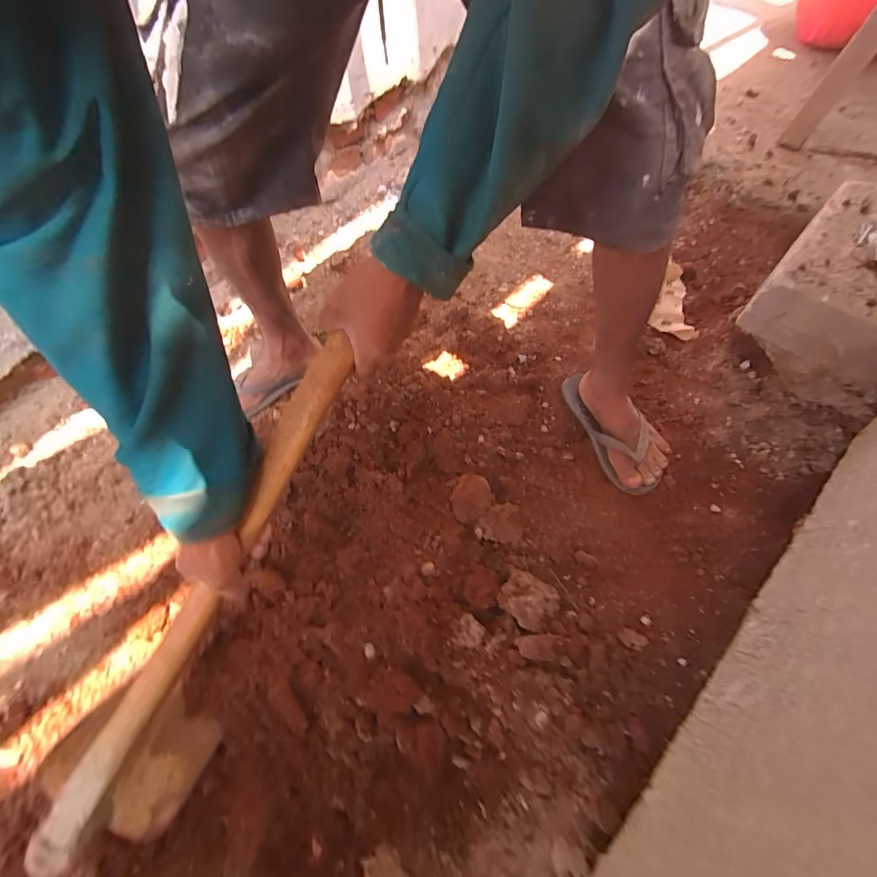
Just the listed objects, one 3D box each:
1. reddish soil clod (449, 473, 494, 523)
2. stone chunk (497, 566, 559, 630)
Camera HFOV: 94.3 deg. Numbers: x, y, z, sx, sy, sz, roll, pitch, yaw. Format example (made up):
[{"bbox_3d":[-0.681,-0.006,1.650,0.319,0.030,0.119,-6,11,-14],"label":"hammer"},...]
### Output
[{"bbox_3d":[0.049,0.095,0.651,0.064,0.045,0.068,0,61,-1],"label":"reddish soil clod"},{"bbox_3d":[0.124,0.229,0.575,0.079,0.048,0.072,30,63,20],"label":"stone chunk"}]

